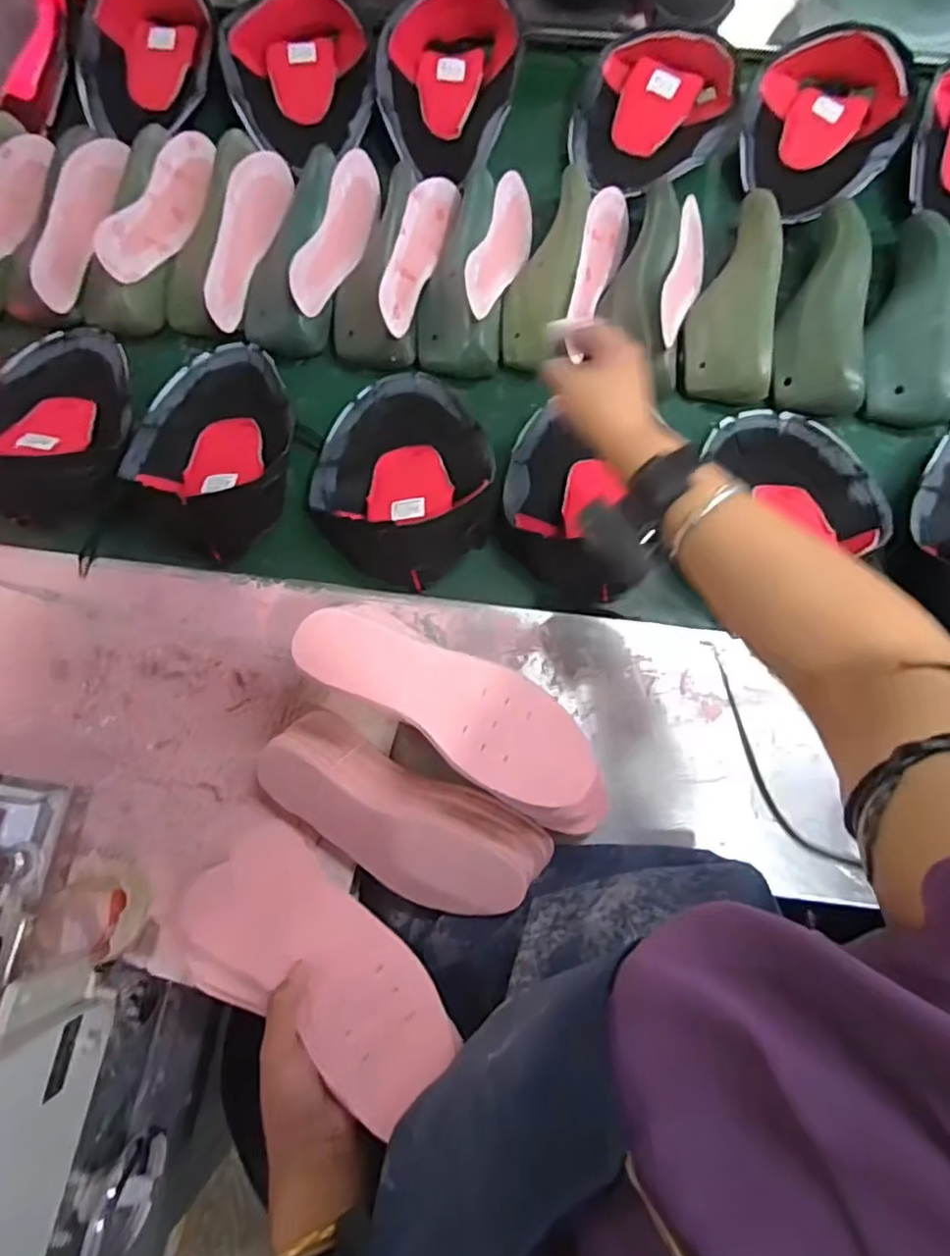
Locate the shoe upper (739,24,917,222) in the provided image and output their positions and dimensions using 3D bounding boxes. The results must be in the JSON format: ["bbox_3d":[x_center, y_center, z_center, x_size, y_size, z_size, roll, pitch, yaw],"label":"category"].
[{"bbox_3d":[0.410,-0.608,0.746,0.174,0.091,0.234,24,78,0],"label":"shoe upper"}]

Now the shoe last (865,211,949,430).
[{"bbox_3d":[0.477,-0.341,0.685,0.079,0.074,0.228,9,78,-3],"label":"shoe last"}]

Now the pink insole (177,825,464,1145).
[{"bbox_3d":[-0.118,0.245,0.459,0.222,0.018,0.107,34,58,25],"label":"pink insole"}]

